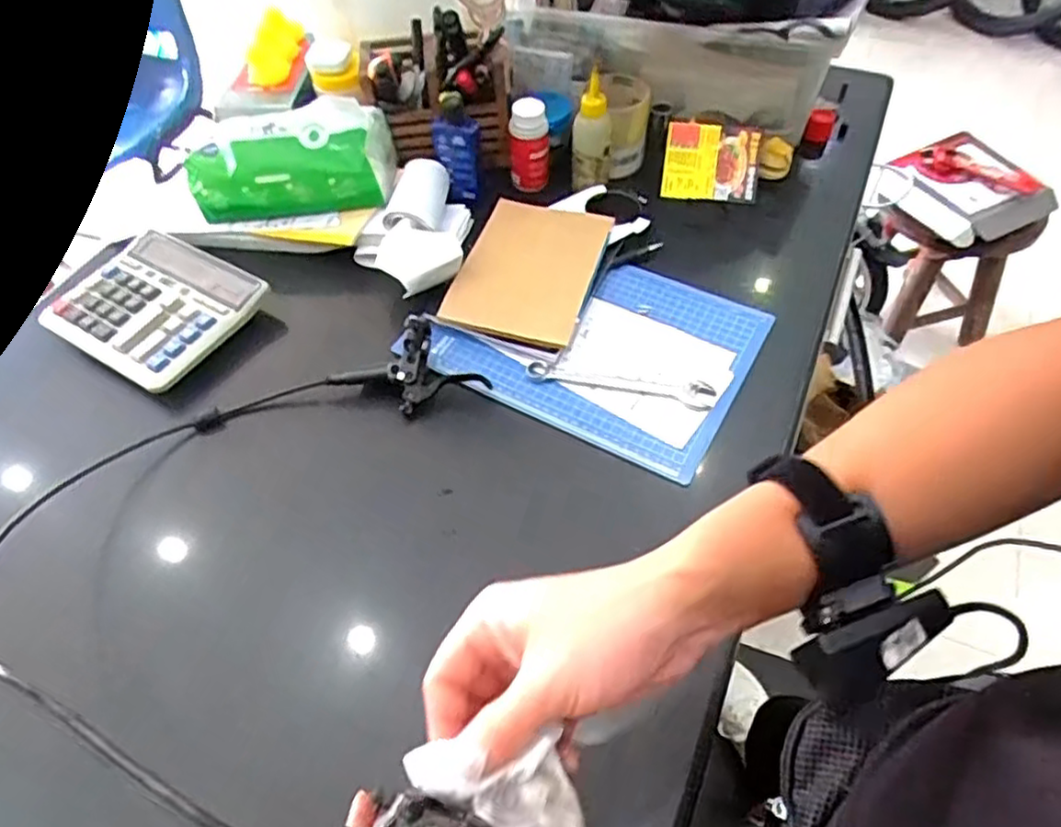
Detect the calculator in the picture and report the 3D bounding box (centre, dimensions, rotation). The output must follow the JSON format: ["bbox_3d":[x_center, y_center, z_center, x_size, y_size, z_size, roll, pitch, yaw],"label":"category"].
[{"bbox_3d":[-0.382,-0.112,0.708,0.187,0.026,0.150,26,59,21],"label":"calculator"}]

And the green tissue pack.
[{"bbox_3d":[-0.260,-0.279,0.761,0.210,0.089,0.098,1,53,3],"label":"green tissue pack"}]

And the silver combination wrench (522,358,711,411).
[{"bbox_3d":[0.084,-0.032,0.652,0.173,0.007,0.030,10,54,10],"label":"silver combination wrench"}]

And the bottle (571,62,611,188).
[{"bbox_3d":[0.067,-0.313,0.767,0.043,0.118,0.035,1,53,3],"label":"bottle"}]

